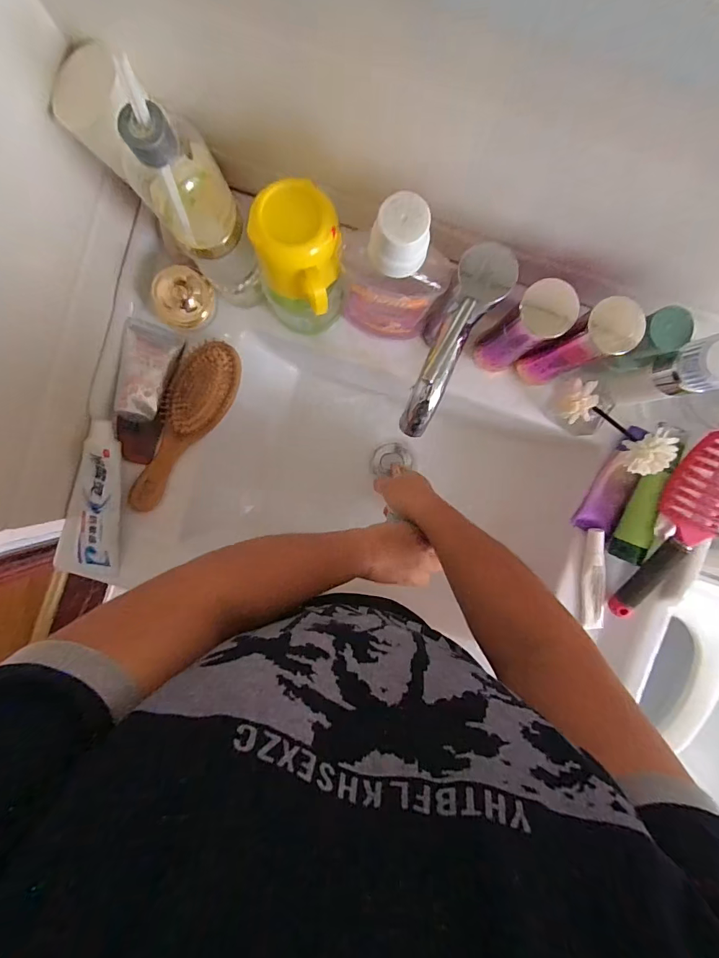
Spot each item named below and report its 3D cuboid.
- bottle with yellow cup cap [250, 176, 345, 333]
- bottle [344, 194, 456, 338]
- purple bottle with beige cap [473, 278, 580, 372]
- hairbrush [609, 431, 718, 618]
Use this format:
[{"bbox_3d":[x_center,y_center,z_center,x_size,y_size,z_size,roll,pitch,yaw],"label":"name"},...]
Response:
[{"bbox_3d":[-0.053,-0.197,0.400,0.077,0.154,0.073,0,93,0],"label":"bottle with yellow cup cap"},{"bbox_3d":[0.029,-0.175,0.382,0.085,0.201,0.041,-2,93,0],"label":"bottle"},{"bbox_3d":[0.155,-0.141,0.410,0.041,0.144,0.043,0,93,0],"label":"purple bottle with beige cap"},{"bbox_3d":[0.365,0.054,0.477,0.080,0.071,0.233,20,93,-1],"label":"hairbrush"}]

